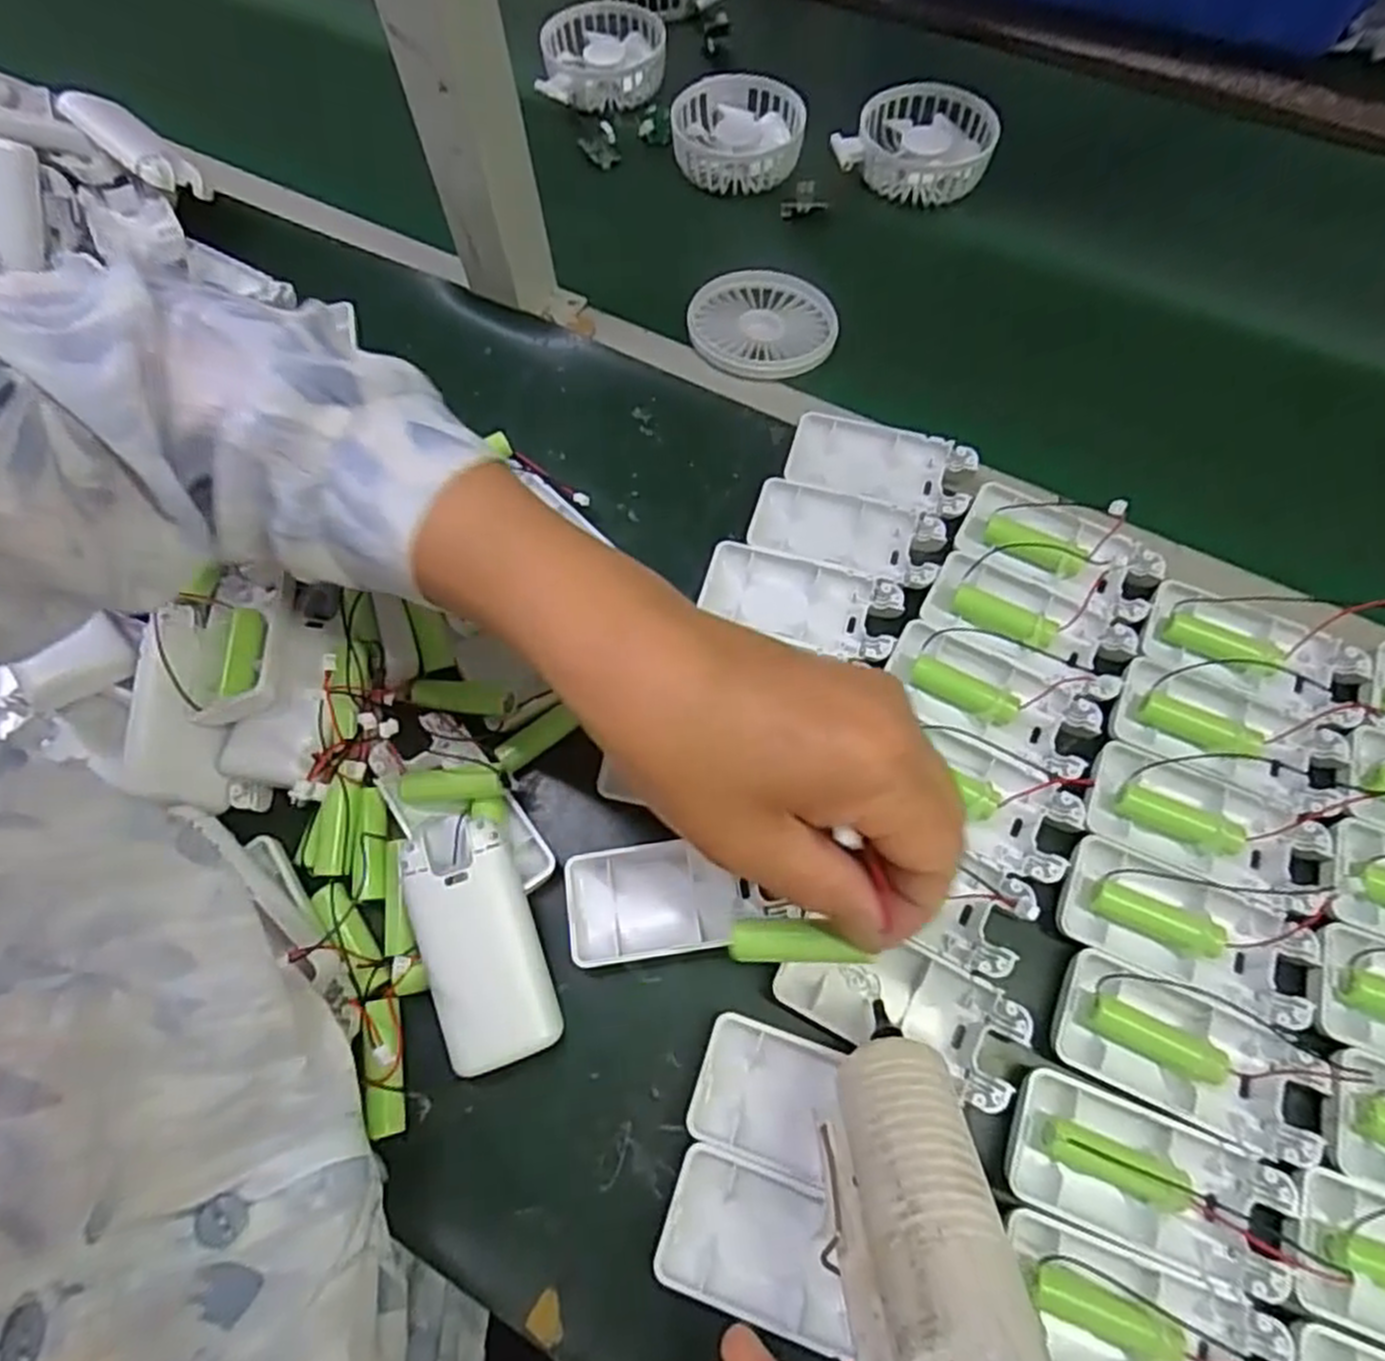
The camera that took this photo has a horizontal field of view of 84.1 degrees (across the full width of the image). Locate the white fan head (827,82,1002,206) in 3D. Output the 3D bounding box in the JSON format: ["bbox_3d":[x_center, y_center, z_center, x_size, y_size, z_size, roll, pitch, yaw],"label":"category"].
[{"bbox_3d":[0.154,-0.379,0.542,0.106,0.040,0.084,0,66,2],"label":"white fan head"}]

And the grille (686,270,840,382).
[{"bbox_3d":[0.043,-0.219,0.469,0.088,0.010,0.092,-1,66,2],"label":"grille"}]

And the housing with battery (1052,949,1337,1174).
[{"bbox_3d":[0.189,0.143,0.296,0.092,0.016,0.046,23,69,12],"label":"housing with battery"}]

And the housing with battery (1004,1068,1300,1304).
[{"bbox_3d":[0.163,0.182,0.280,0.093,0.017,0.045,20,68,11],"label":"housing with battery"}]

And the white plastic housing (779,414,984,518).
[{"bbox_3d":[0.099,-0.113,0.408,0.094,0.015,0.044,14,67,9],"label":"white plastic housing"}]

